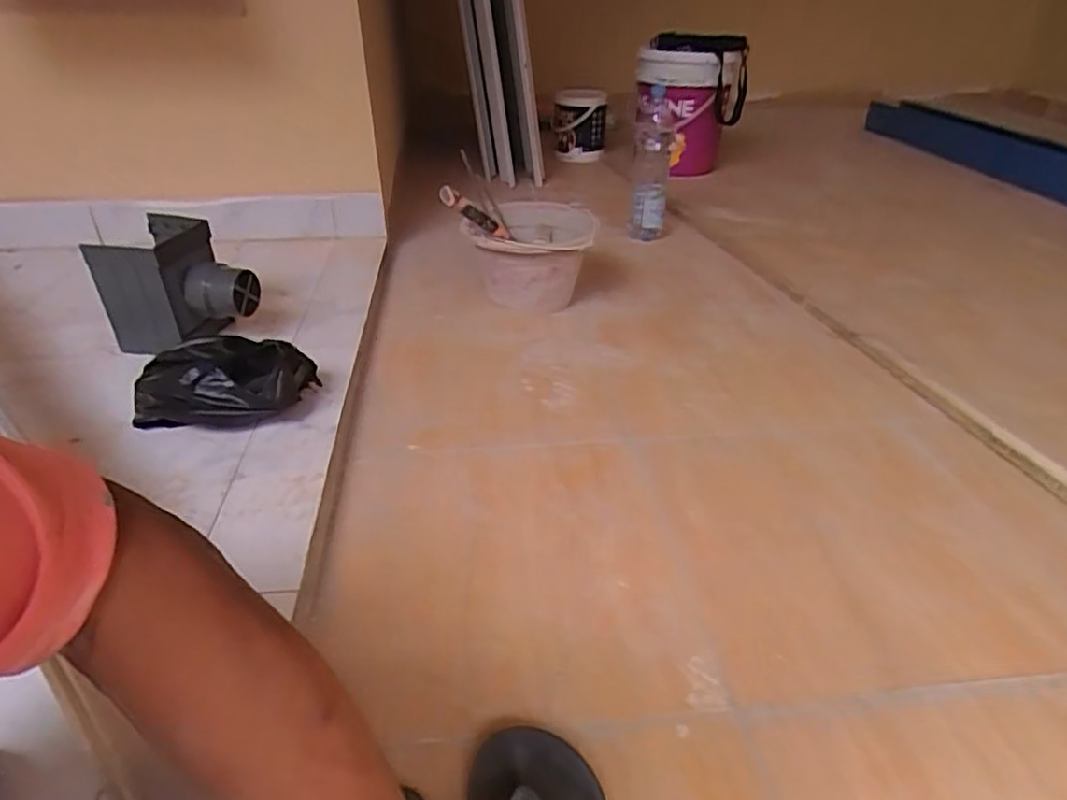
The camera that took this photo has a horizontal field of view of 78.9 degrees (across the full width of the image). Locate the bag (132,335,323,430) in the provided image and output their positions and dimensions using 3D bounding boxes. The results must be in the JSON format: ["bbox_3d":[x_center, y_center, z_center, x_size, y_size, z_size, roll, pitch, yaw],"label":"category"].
[{"bbox_3d":[-0.430,-0.025,0.888,0.234,0.088,0.142,3,34,4],"label":"bag"}]

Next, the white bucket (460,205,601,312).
[{"bbox_3d":[0.003,-0.266,1.230,0.200,0.165,0.217,-1,35,1],"label":"white bucket"}]

